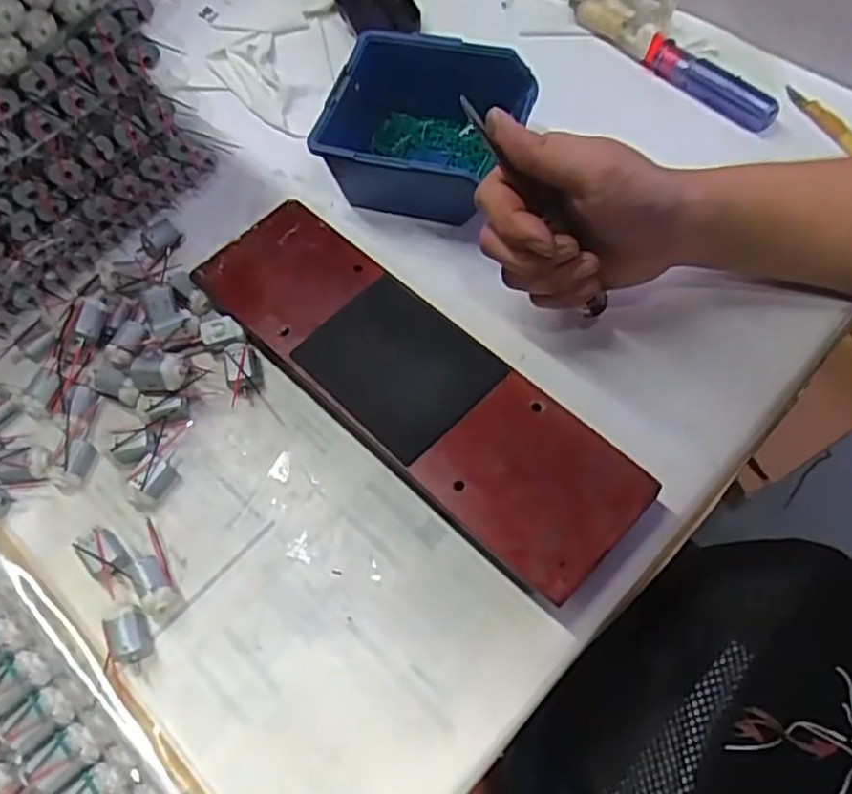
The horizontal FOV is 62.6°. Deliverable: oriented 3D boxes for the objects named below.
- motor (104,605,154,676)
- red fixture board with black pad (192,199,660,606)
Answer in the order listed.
[{"bbox_3d":[-0.148,0.122,0.350,0.016,0.017,0.029,-26,65,-9],"label":"motor"},{"bbox_3d":[-0.013,-0.009,0.400,0.288,0.032,0.081,41,73,20],"label":"red fixture board with black pad"}]

